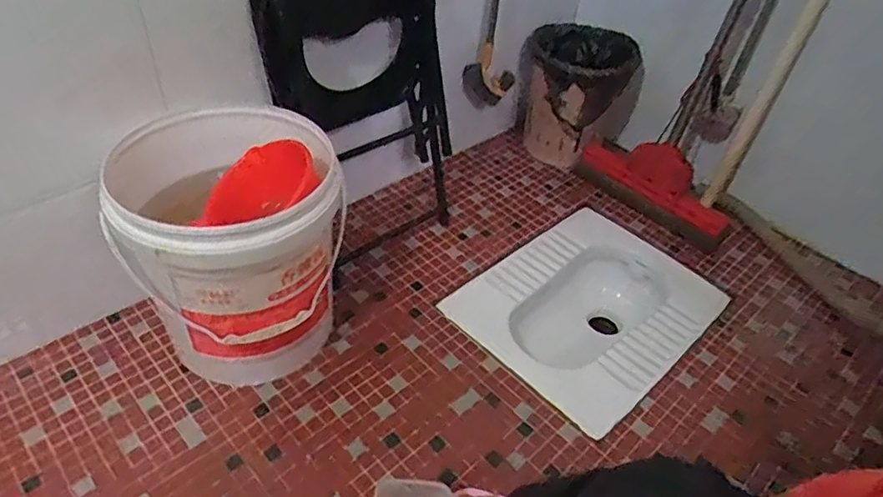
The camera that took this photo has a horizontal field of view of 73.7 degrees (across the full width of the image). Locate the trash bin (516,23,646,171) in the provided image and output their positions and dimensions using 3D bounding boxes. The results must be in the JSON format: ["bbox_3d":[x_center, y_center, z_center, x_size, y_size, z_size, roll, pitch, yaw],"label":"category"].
[{"bbox_3d":[0.322,-0.362,1.433,0.286,0.303,0.270,17,43,11],"label":"trash bin"}]

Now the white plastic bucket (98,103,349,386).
[{"bbox_3d":[-0.328,0.002,0.946,0.301,0.359,0.306,4,43,-4],"label":"white plastic bucket"}]

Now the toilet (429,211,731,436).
[{"bbox_3d":[0.290,0.180,1.246,0.492,0.221,0.377,-31,54,-34],"label":"toilet"}]

